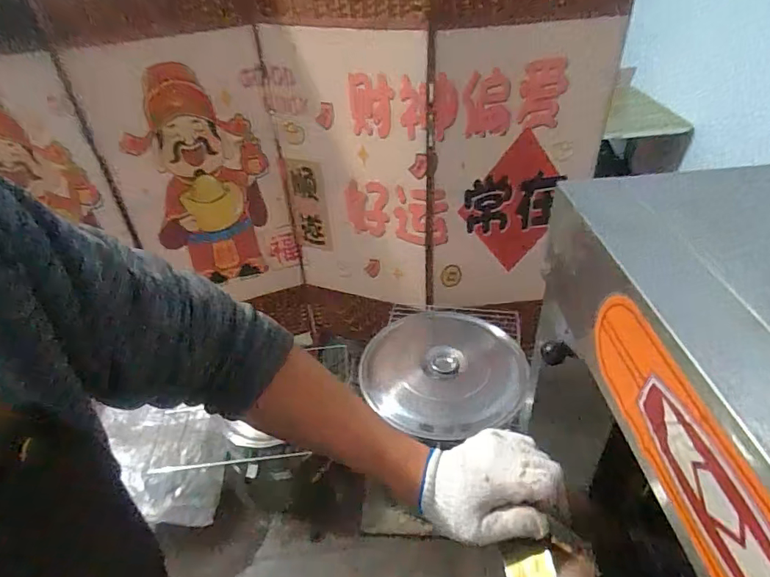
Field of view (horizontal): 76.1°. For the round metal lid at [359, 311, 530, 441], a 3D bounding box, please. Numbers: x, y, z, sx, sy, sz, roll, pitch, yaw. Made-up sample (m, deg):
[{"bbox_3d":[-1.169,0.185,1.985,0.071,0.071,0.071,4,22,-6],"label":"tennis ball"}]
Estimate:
[{"bbox_3d":[0.168,0.233,1.423,0.457,0.071,0.428,-2,40,2],"label":"round metal lid"}]

